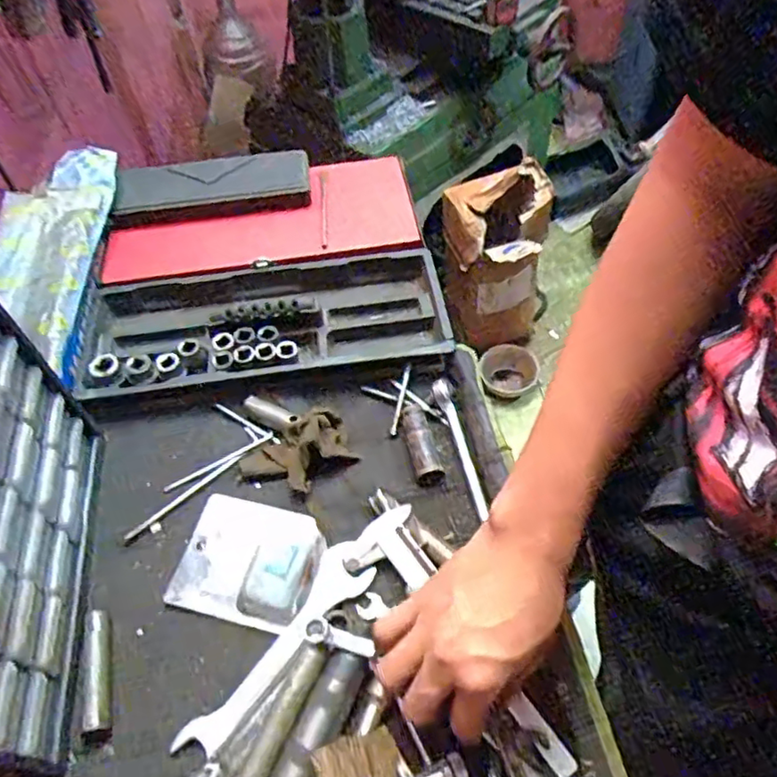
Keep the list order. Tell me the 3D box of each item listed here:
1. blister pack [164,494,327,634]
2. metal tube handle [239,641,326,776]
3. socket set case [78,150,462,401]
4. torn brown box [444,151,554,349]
[{"bbox_3d":[-0.122,0.145,0.532,0.121,0.021,0.101,10,54,12],"label":"blister pack"},{"bbox_3d":[-0.091,0.264,0.430,0.022,0.016,0.172,18,56,17],"label":"metal tube handle"},{"bbox_3d":[-0.149,-0.149,0.722,0.385,0.064,0.346,-9,53,-3],"label":"socket set case"},{"bbox_3d":[0.247,-0.276,1.470,0.253,0.455,0.179,-10,53,-4],"label":"torn brown box"}]

